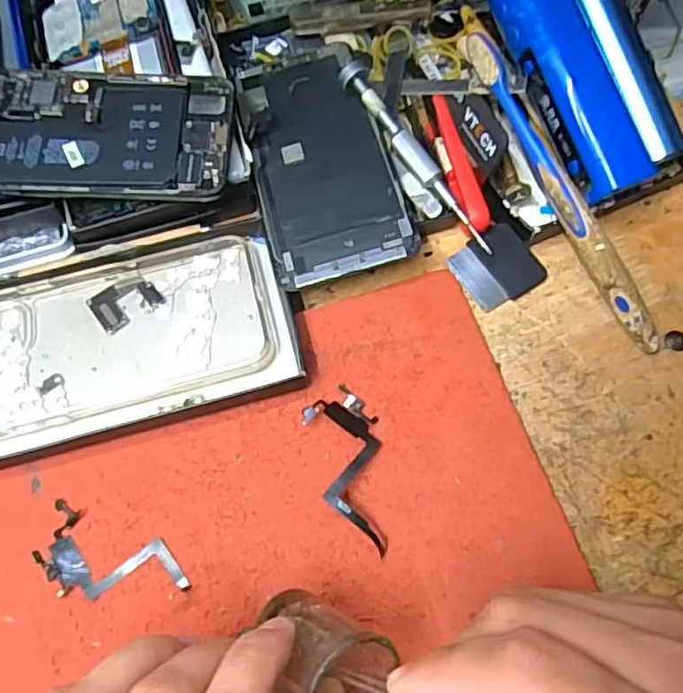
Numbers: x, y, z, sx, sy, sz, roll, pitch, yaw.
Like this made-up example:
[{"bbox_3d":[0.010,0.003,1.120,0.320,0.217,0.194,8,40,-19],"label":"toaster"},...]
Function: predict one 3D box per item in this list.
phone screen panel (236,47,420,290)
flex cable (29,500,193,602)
[{"bbox_3d":[-0.012,-0.102,0.338,0.070,0.005,0.146,-15,67,1],"label":"phone screen panel"},{"bbox_3d":[-0.102,0.097,0.278,0.071,0.004,0.034,18,70,9],"label":"flex cable"}]

